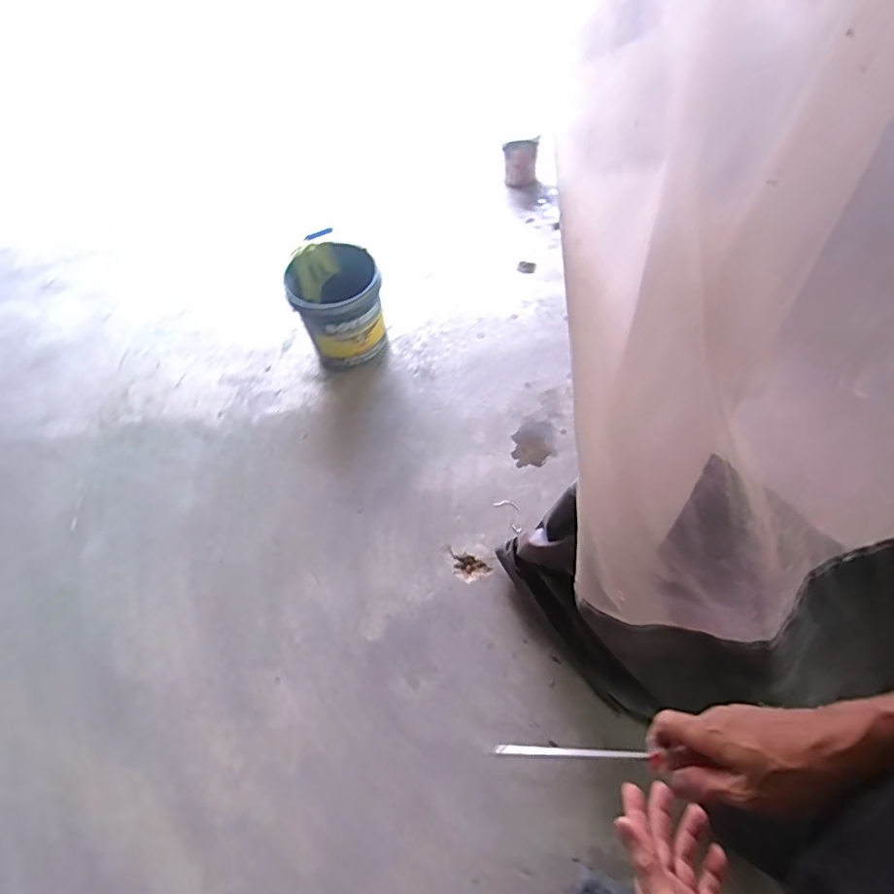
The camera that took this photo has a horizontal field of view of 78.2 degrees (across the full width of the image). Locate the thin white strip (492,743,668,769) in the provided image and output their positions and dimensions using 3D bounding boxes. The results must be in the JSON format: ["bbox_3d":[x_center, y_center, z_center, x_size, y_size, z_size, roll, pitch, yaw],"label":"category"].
[{"bbox_3d":[0.111,0.278,0.500,0.132,0.009,0.008,1,56,3],"label":"thin white strip"}]

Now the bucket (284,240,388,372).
[{"bbox_3d":[-0.350,-0.459,1.820,0.277,0.342,0.260,-2,57,3],"label":"bucket"}]

